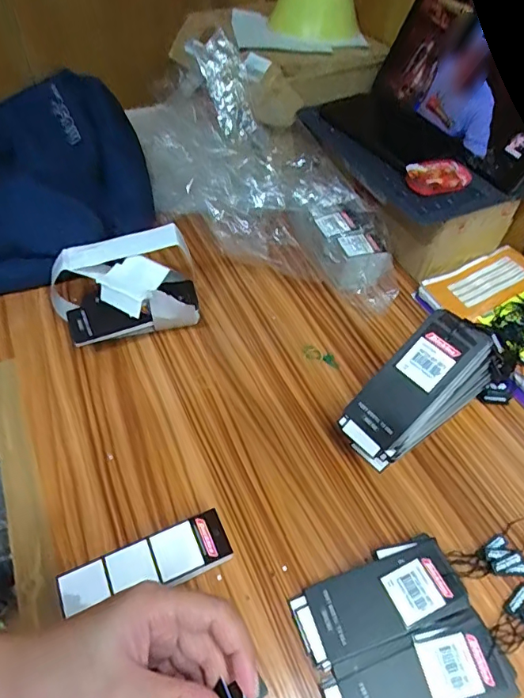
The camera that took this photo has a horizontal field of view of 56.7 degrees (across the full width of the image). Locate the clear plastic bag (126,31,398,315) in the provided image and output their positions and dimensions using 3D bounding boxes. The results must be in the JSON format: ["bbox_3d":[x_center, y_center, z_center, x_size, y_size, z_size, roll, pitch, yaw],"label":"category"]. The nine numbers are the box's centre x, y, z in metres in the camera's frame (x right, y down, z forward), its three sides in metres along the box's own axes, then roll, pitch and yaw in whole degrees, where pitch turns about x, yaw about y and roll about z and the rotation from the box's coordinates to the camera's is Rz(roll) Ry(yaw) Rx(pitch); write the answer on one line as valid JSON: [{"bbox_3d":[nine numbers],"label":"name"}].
[{"bbox_3d":[0.007,-0.195,0.544,0.158,0.206,0.329,-30,57,-25],"label":"clear plastic bag"}]

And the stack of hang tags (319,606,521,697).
[{"bbox_3d":[0.104,0.222,0.320,0.119,0.017,0.056,-14,52,-15],"label":"stack of hang tags"}]

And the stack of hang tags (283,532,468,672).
[{"bbox_3d":[0.084,0.180,0.353,0.119,0.018,0.055,-14,52,-14],"label":"stack of hang tags"}]

